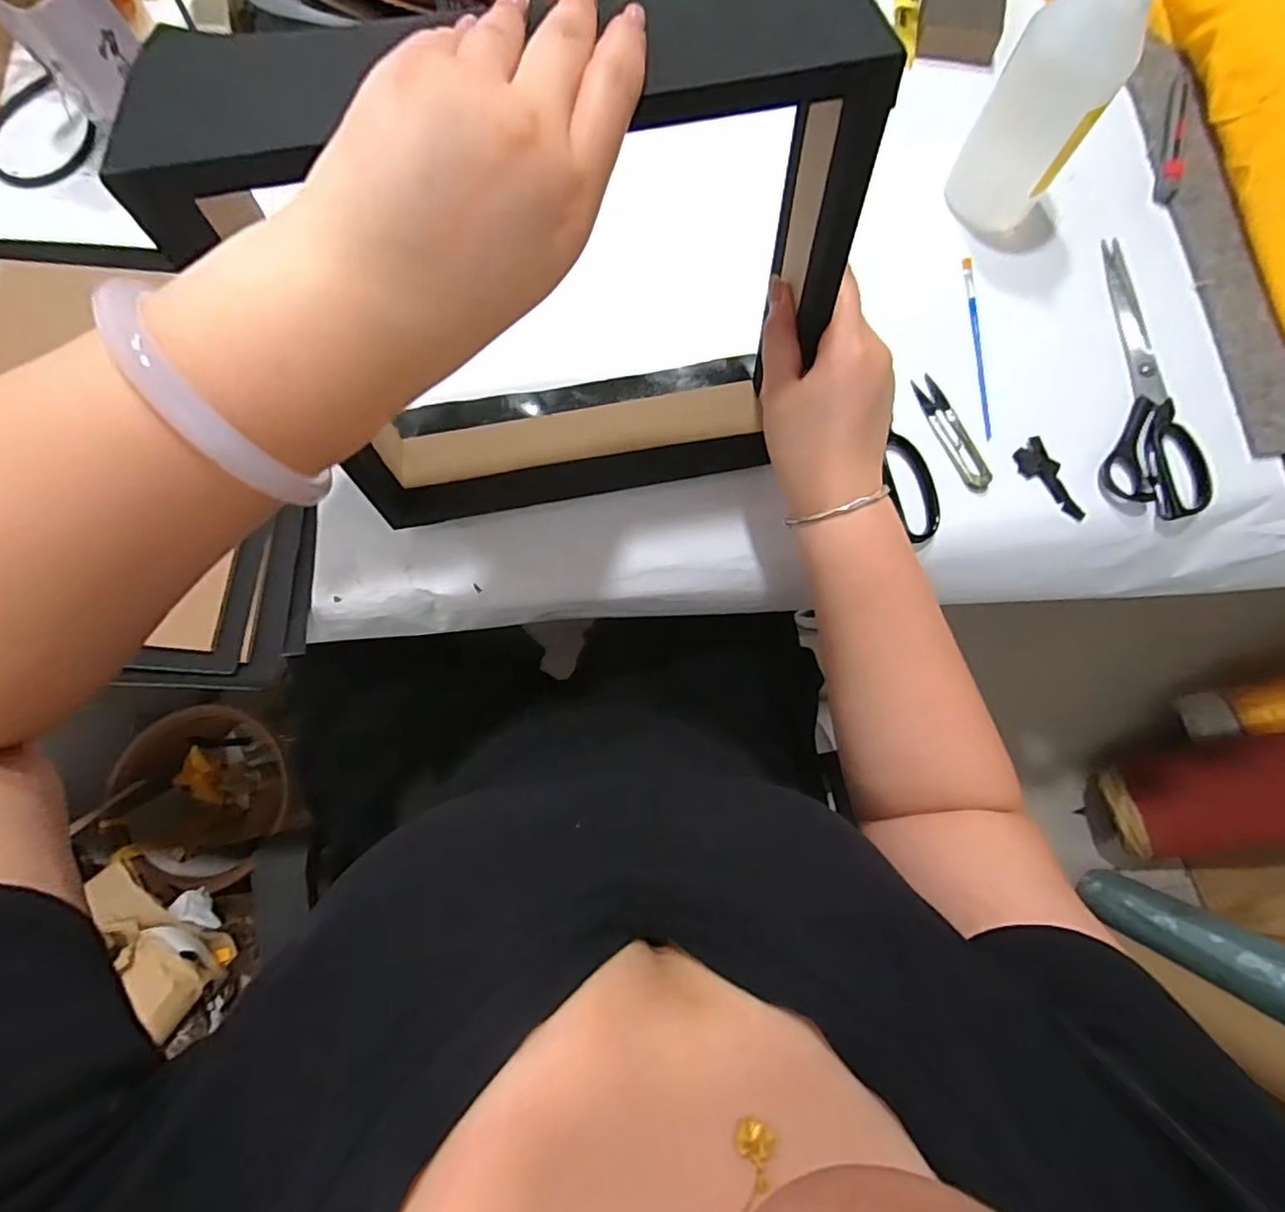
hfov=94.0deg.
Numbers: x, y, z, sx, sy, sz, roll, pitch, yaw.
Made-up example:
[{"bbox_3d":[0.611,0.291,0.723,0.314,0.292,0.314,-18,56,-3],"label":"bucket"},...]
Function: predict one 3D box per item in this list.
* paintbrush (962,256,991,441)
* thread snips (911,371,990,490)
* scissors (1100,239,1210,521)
[{"bbox_3d":[0.272,-0.211,0.486,0.007,0.004,0.162,0,79,0],"label":"paintbrush"},{"bbox_3d":[0.243,-0.136,0.468,0.021,0.006,0.099,-20,79,-4],"label":"thread snips"},{"bbox_3d":[0.402,-0.187,0.475,0.070,0.011,0.241,7,79,1],"label":"scissors"}]

